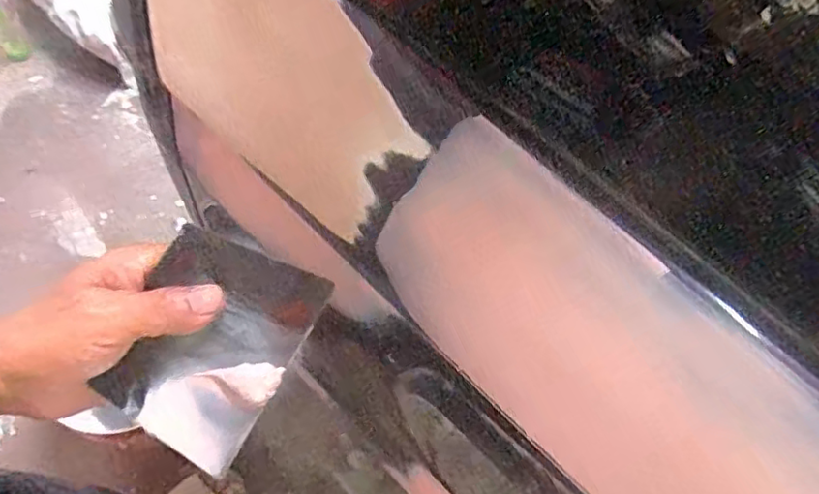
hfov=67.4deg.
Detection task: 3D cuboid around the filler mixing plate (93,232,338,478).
[{"bbox_3d":[-0.109,0.052,0.334,0.085,0.007,0.115,32,85,-7],"label":"filler mixing plate"}]

